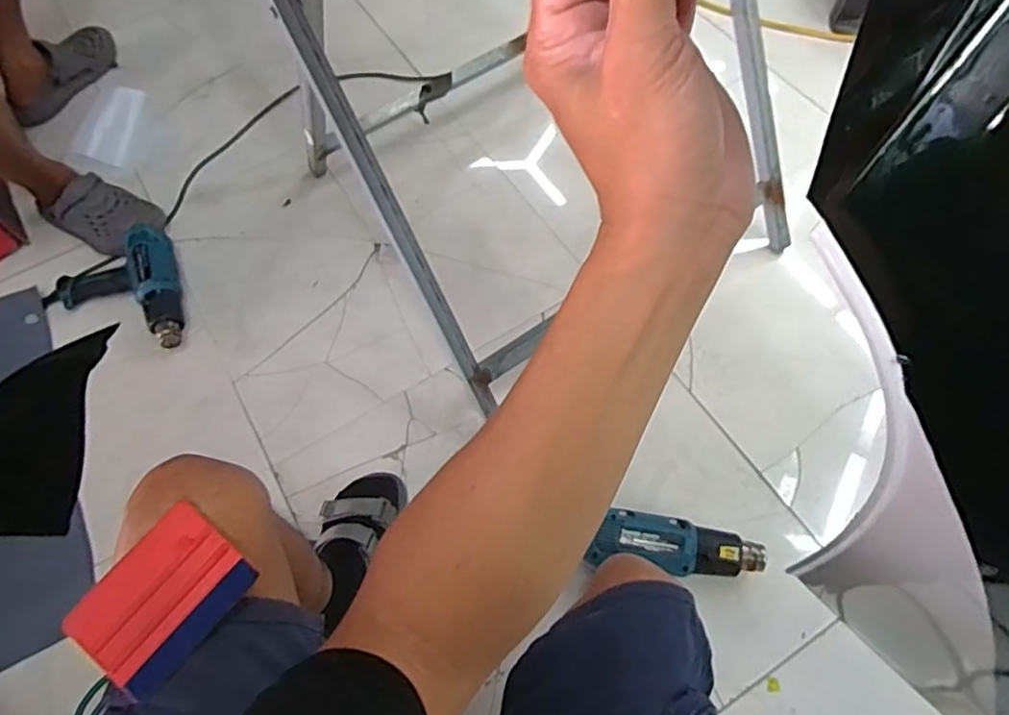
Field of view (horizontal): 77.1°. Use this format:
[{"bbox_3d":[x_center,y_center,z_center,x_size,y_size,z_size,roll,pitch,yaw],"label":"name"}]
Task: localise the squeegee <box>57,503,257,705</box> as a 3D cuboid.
[{"bbox_3d":[-0.213,0.149,0.391,0.069,0.006,0.098,43,78,4],"label":"squeegee"}]

